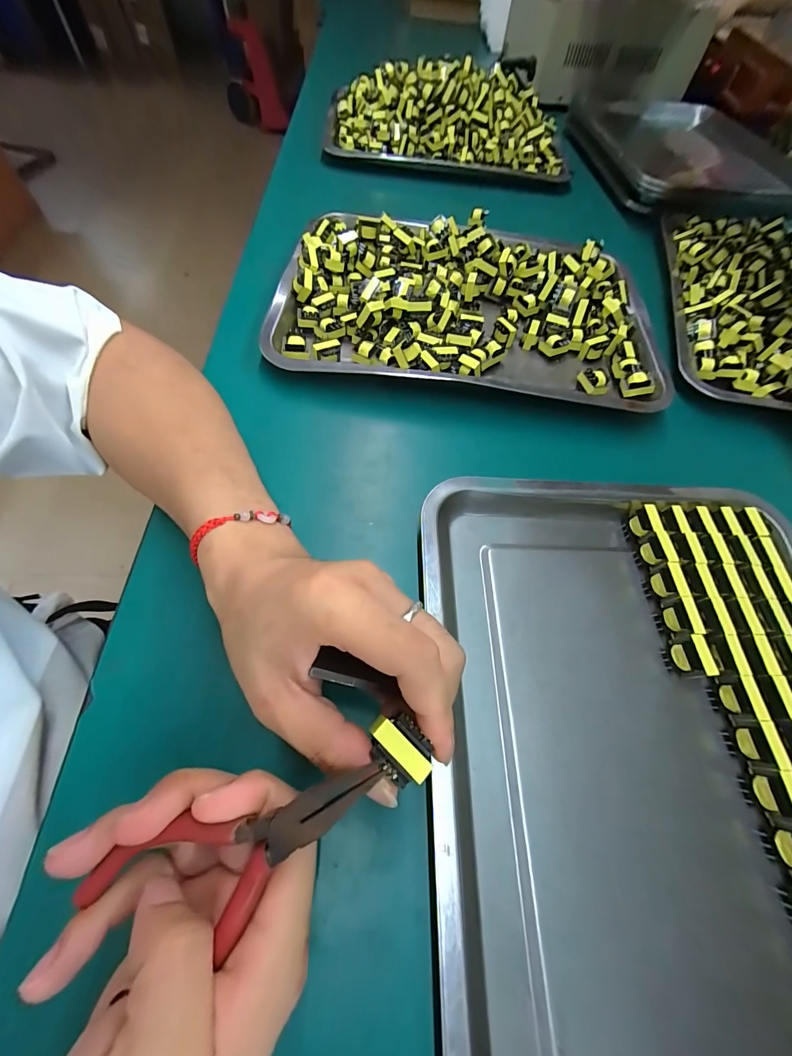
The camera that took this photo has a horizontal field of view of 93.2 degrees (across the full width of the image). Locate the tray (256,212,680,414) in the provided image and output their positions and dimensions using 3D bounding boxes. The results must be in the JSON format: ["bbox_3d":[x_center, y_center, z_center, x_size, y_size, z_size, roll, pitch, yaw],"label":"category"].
[{"bbox_3d":[0.077,-0.243,0.395,0.384,0.040,0.278,5,62,-1],"label":"tray"}]

